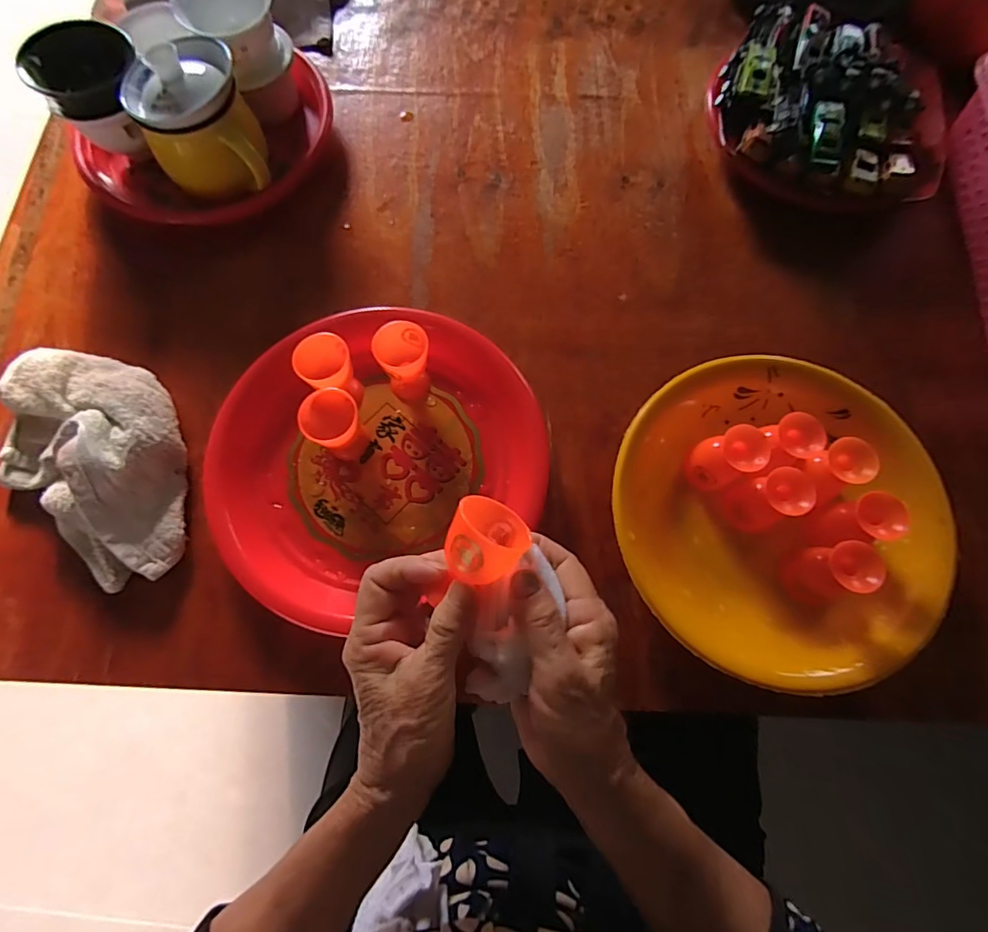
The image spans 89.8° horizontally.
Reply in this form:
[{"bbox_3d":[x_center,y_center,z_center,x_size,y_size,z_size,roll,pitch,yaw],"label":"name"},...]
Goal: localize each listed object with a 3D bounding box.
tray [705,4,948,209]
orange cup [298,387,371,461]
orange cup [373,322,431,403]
[{"bbox_3d":[0.325,-0.346,0.480,0.218,0.072,0.199,26,75,7],"label":"tray"},{"bbox_3d":[-0.120,-0.029,0.380,0.039,0.054,0.041,0,74,0],"label":"orange cup"},{"bbox_3d":[-0.071,-0.085,0.404,0.040,0.056,0.045,-12,74,-4],"label":"orange cup"}]

